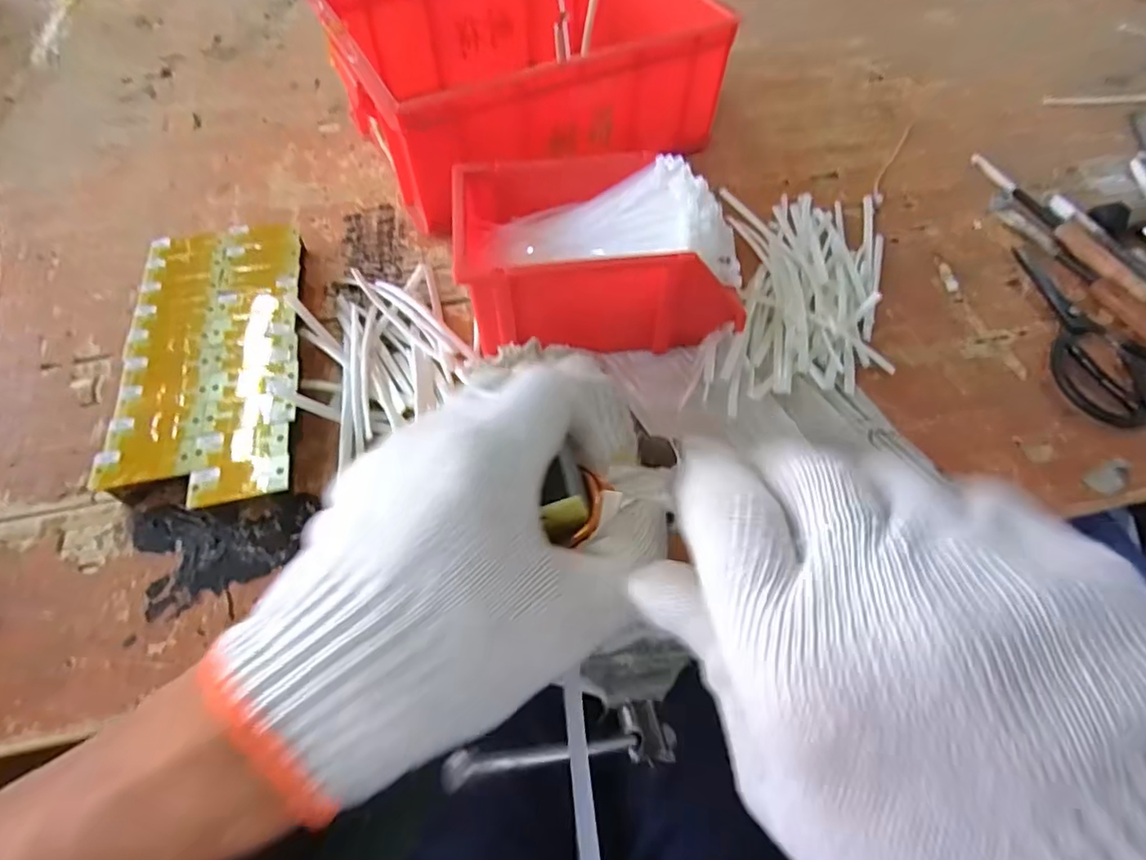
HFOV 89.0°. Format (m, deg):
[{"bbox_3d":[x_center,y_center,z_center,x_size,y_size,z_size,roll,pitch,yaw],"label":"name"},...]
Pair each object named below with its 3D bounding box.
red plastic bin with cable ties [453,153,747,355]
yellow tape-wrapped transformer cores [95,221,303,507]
[{"bbox_3d":[0.016,-0.159,0.537,0.229,0.107,0.168,-11,56,-9],"label":"red plastic bin with cable ties"},{"bbox_3d":[-0.316,-0.067,0.522,0.141,0.042,0.317,-10,56,-8],"label":"yellow tape-wrapped transformer cores"}]

